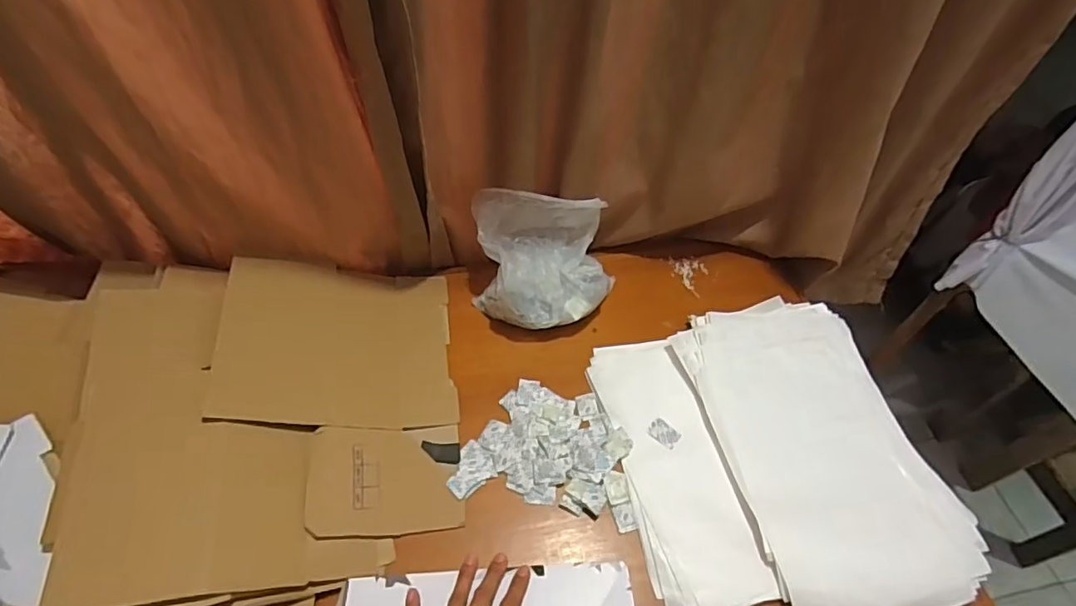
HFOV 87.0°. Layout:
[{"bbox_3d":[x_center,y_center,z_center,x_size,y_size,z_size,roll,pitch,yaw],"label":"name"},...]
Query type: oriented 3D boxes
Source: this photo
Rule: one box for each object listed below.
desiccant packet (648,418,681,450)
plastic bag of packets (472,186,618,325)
[{"bbox_3d":[0.172,0.177,0.770,0.040,0.004,0.030,33,57,20],"label":"desiccant packet"},{"bbox_3d":[0.010,-0.069,0.850,0.203,0.163,0.170,-5,53,-7],"label":"plastic bag of packets"}]

